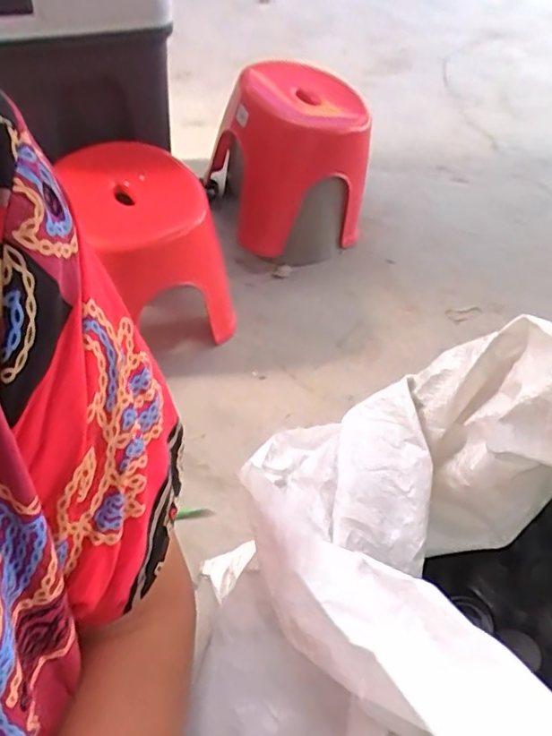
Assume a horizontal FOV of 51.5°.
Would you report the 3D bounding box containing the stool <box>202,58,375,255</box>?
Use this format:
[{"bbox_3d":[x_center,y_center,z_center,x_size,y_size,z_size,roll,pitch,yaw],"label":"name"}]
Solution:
[{"bbox_3d":[0.021,-0.452,1.212,0.283,0.309,0.283,-5,53,-8],"label":"stool"}]

